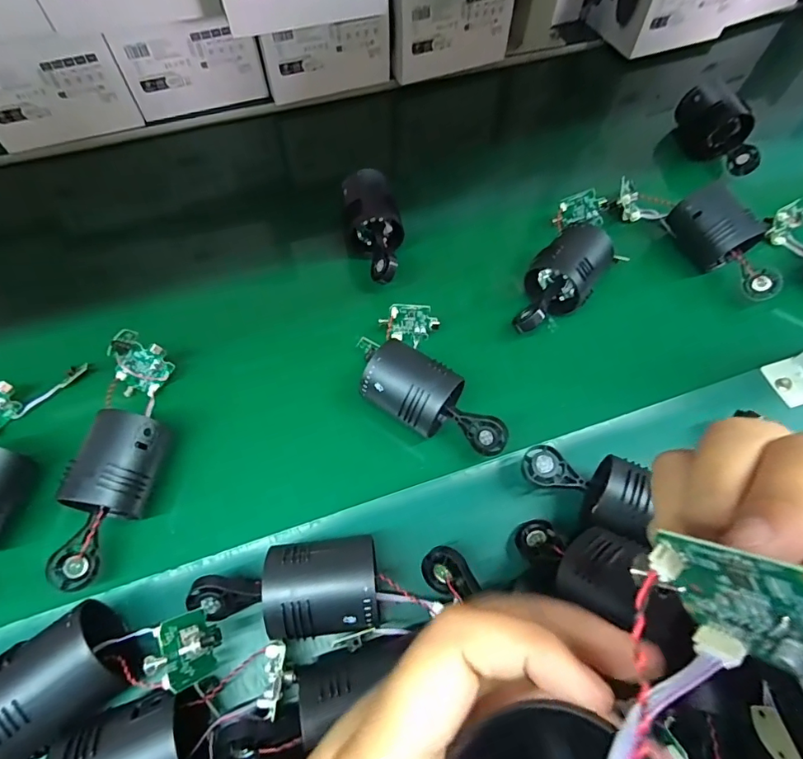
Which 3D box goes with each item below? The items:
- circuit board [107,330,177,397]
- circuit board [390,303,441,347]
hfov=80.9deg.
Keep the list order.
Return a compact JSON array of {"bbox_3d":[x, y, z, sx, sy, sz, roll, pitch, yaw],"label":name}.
[{"bbox_3d":[-0.214,-0.014,0.387,0.041,0.054,0.012,-10,30,-10],"label":"circuit board"},{"bbox_3d":[0.011,-0.048,0.419,0.042,0.038,0.008,2,34,5],"label":"circuit board"}]

